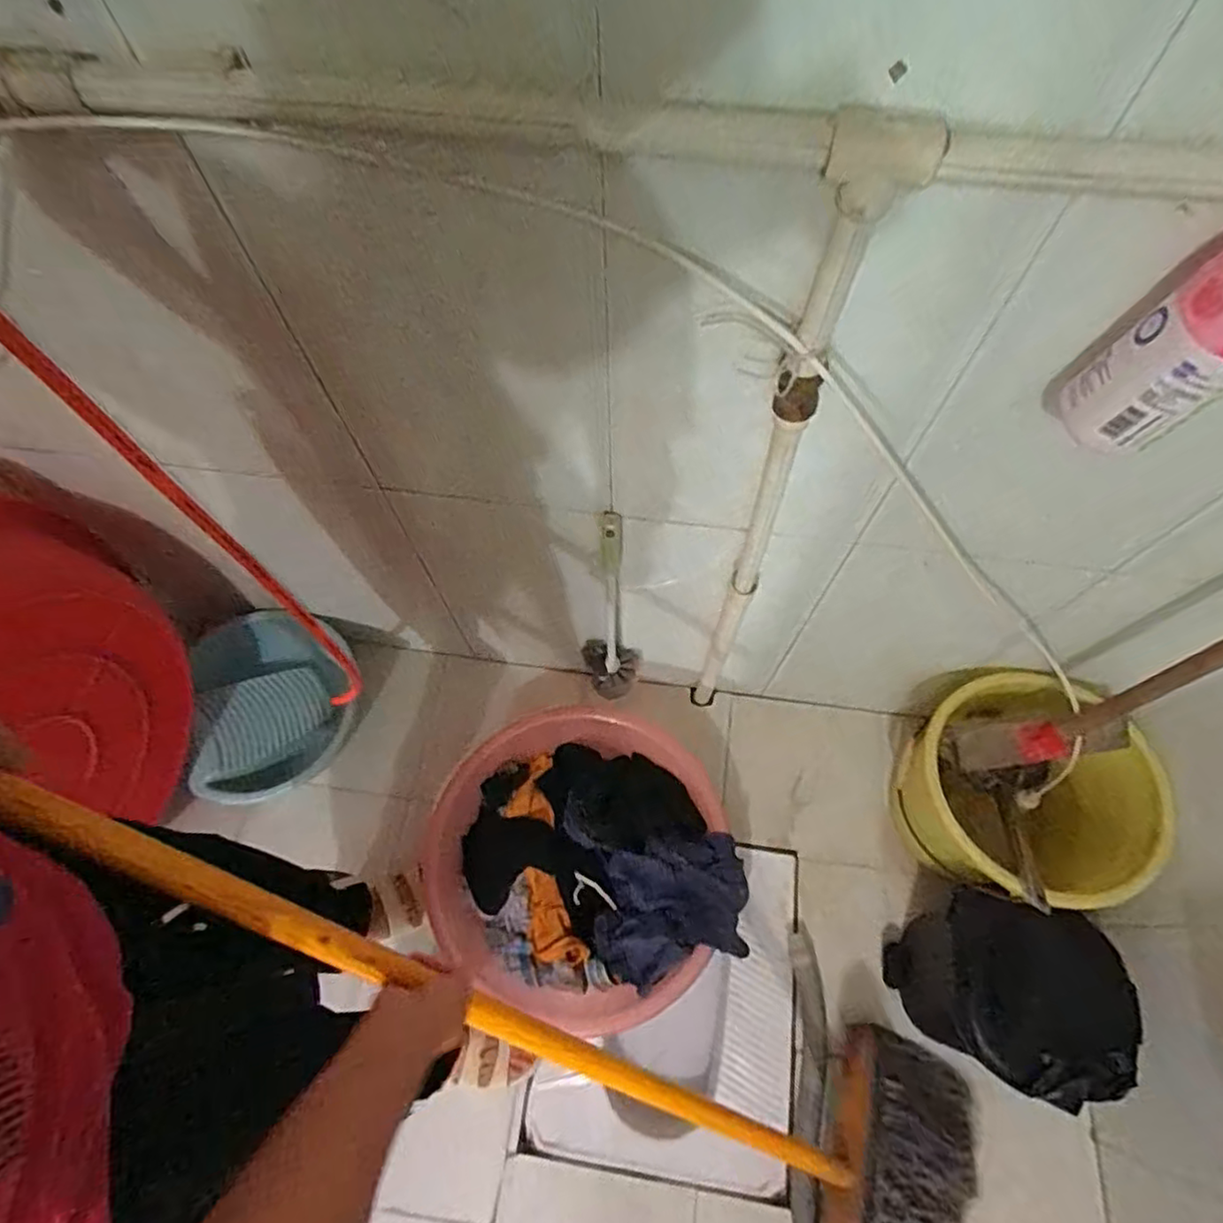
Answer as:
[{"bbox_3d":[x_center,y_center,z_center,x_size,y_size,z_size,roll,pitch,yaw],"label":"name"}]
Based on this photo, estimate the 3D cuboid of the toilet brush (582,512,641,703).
[{"bbox_3d":[0.000,0.018,1.039,0.094,0.512,0.091,-6,65,-2],"label":"toilet brush"}]

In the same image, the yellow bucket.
[{"bbox_3d":[0.657,0.309,1.095,0.322,0.312,0.348,0,65,1],"label":"yellow bucket"}]

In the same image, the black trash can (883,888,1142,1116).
[{"bbox_3d":[0.582,0.566,0.981,0.205,0.345,0.228,20,67,10],"label":"black trash can"}]

